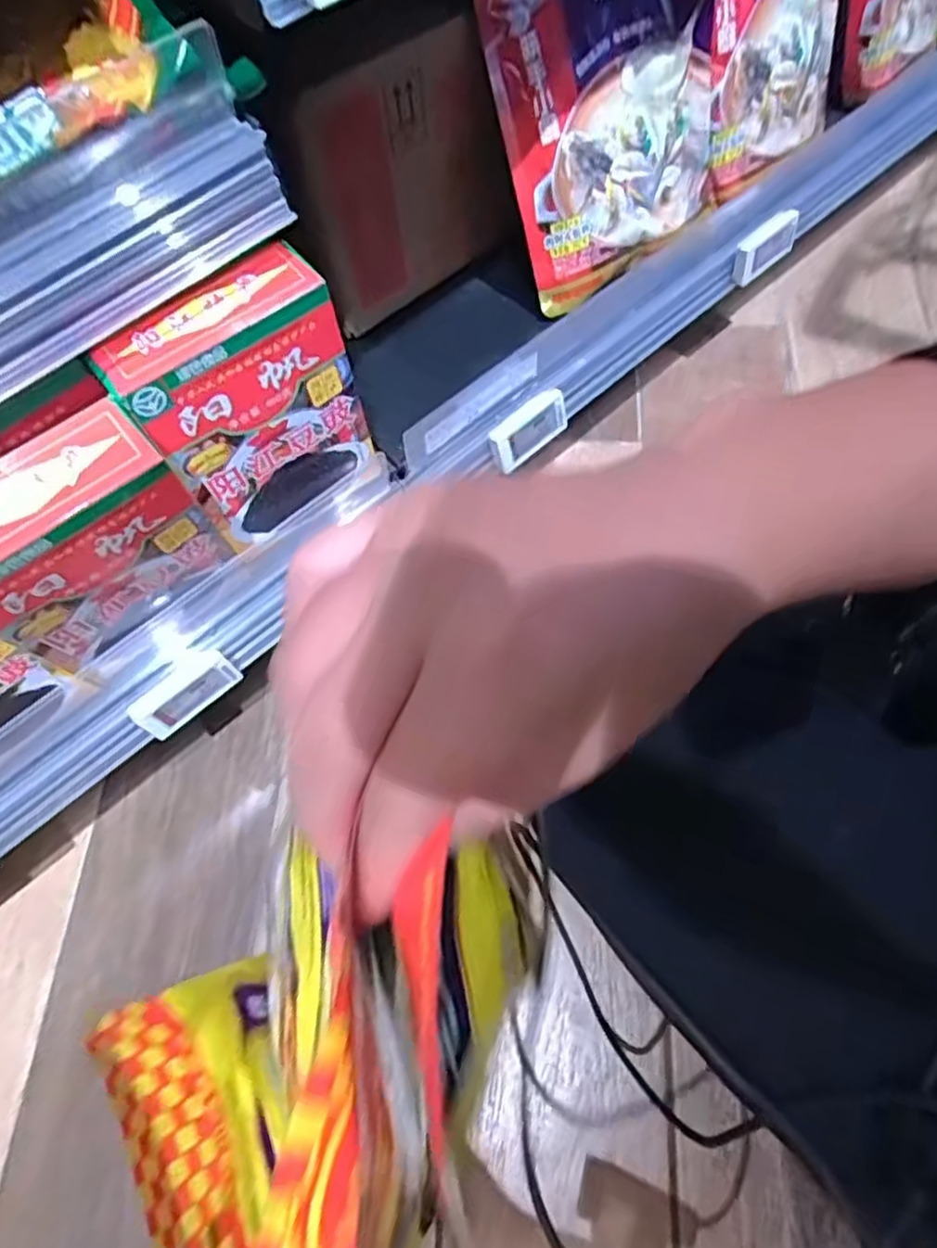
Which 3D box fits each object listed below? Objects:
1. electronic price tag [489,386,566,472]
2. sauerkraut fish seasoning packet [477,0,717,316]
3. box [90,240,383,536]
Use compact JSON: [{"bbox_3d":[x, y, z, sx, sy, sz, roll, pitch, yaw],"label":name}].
[{"bbox_3d":[0.047,-0.155,0.536,0.070,0.040,0.013,-40,43,-13],"label":"electronic price tag"},{"bbox_3d":[0.108,-0.376,0.481,0.178,0.223,0.035,-31,36,-9],"label":"sauerkraut fish seasoning packet"},{"bbox_3d":[-0.127,-0.129,0.410,0.118,0.143,0.043,-35,70,-12],"label":"box"}]

